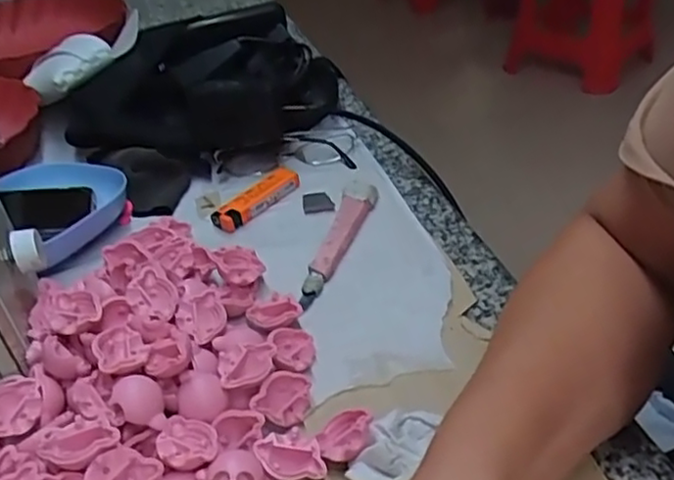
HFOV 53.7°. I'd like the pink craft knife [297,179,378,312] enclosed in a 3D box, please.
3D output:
[{"bbox_3d":[0.001,-0.003,0.491,0.027,0.011,0.138,8,39,17],"label":"pink craft knife"}]

